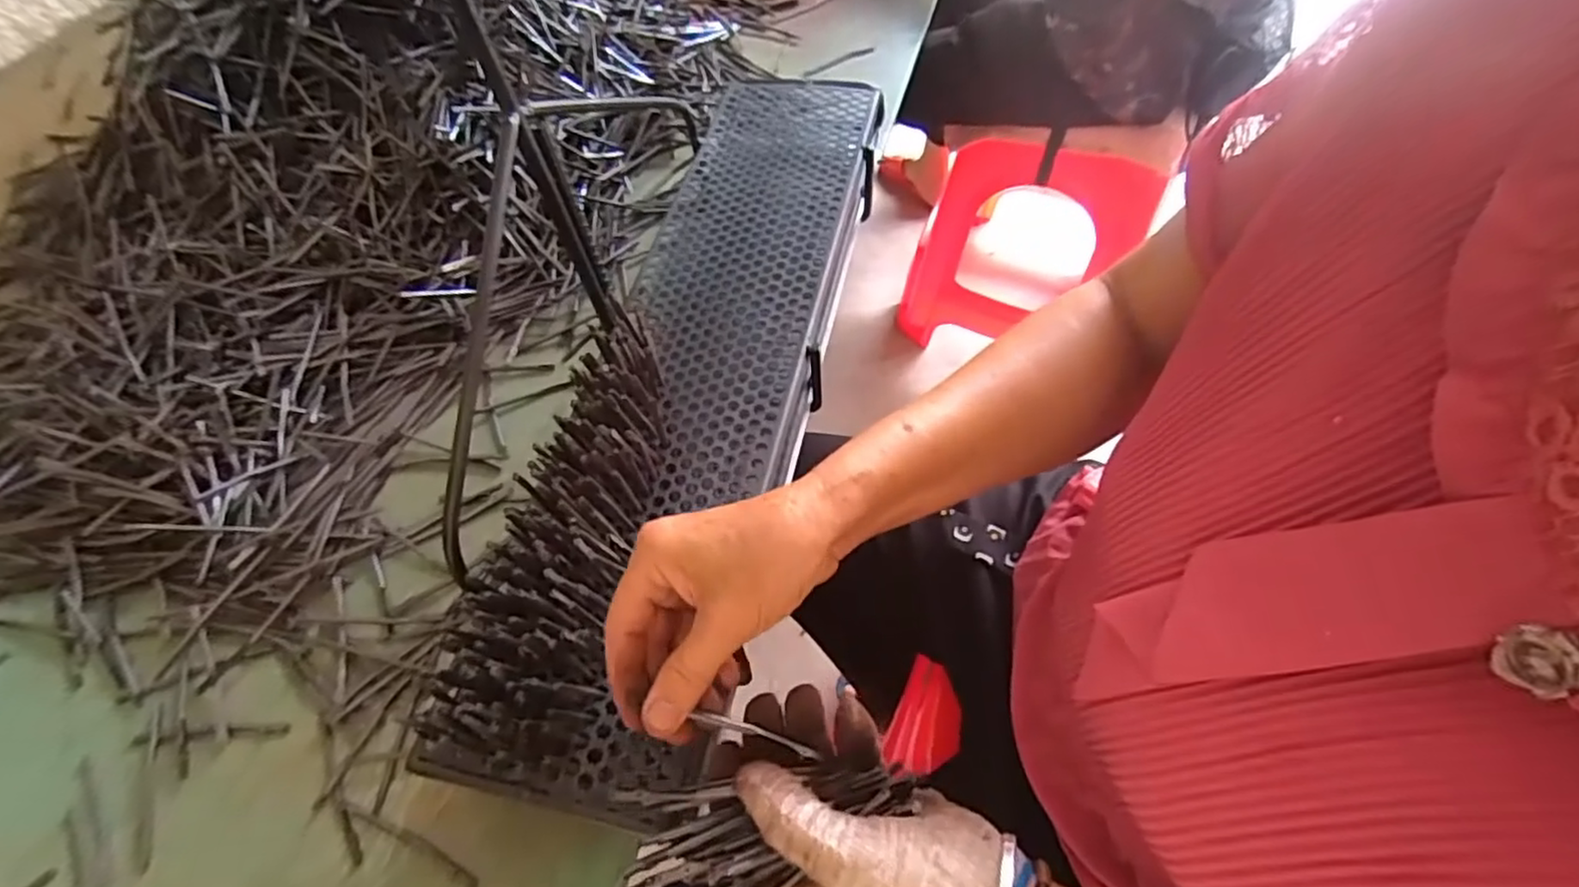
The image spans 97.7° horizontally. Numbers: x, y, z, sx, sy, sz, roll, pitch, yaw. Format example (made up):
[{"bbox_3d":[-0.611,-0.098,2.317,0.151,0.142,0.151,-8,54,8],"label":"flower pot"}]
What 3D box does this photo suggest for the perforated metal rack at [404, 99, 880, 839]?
[{"bbox_3d":[-0.052,-0.080,0.467,0.147,0.042,0.589,11,59,8],"label":"perforated metal rack"}]

